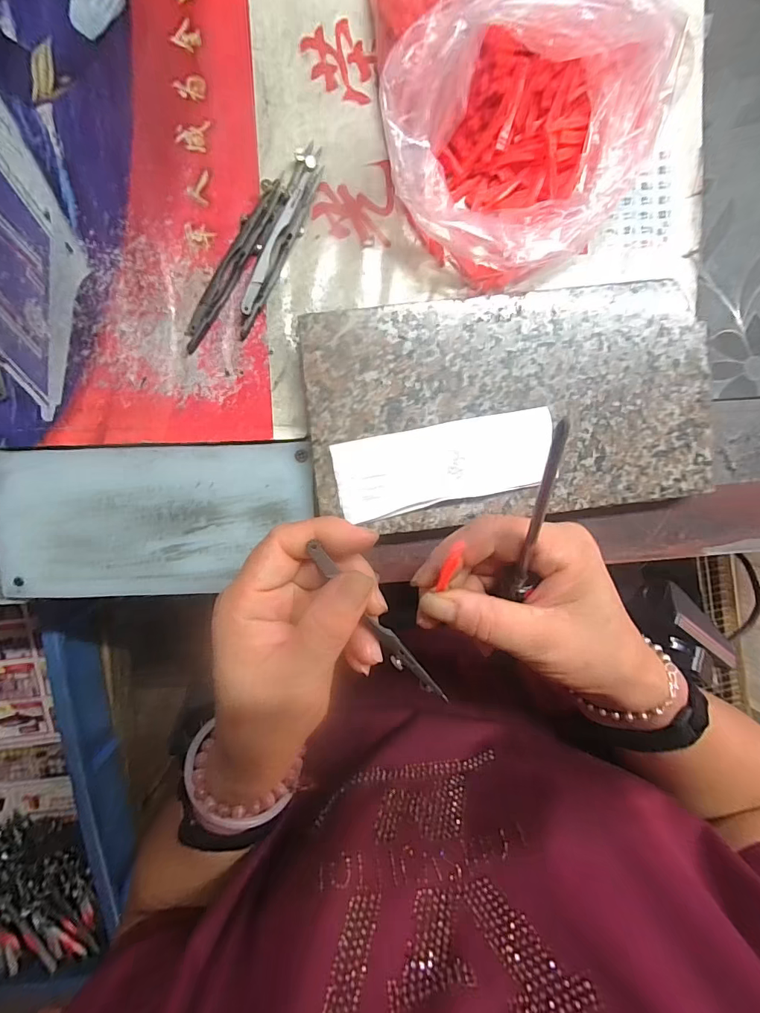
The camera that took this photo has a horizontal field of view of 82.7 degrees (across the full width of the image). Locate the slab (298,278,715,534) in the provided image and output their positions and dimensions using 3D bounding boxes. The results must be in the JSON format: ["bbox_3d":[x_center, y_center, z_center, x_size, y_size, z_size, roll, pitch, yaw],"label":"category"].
[{"bbox_3d":[0.077,-0.060,0.268,0.238,0.026,0.129,-6,96,-2],"label":"slab"}]

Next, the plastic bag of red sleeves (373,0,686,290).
[{"bbox_3d":[0.075,-0.214,0.233,0.162,0.070,0.156,6,95,-3],"label":"plastic bag of red sleeves"}]

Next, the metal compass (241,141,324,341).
[{"bbox_3d":[-0.060,-0.161,0.262,0.017,0.011,0.118,20,94,-4],"label":"metal compass"}]

